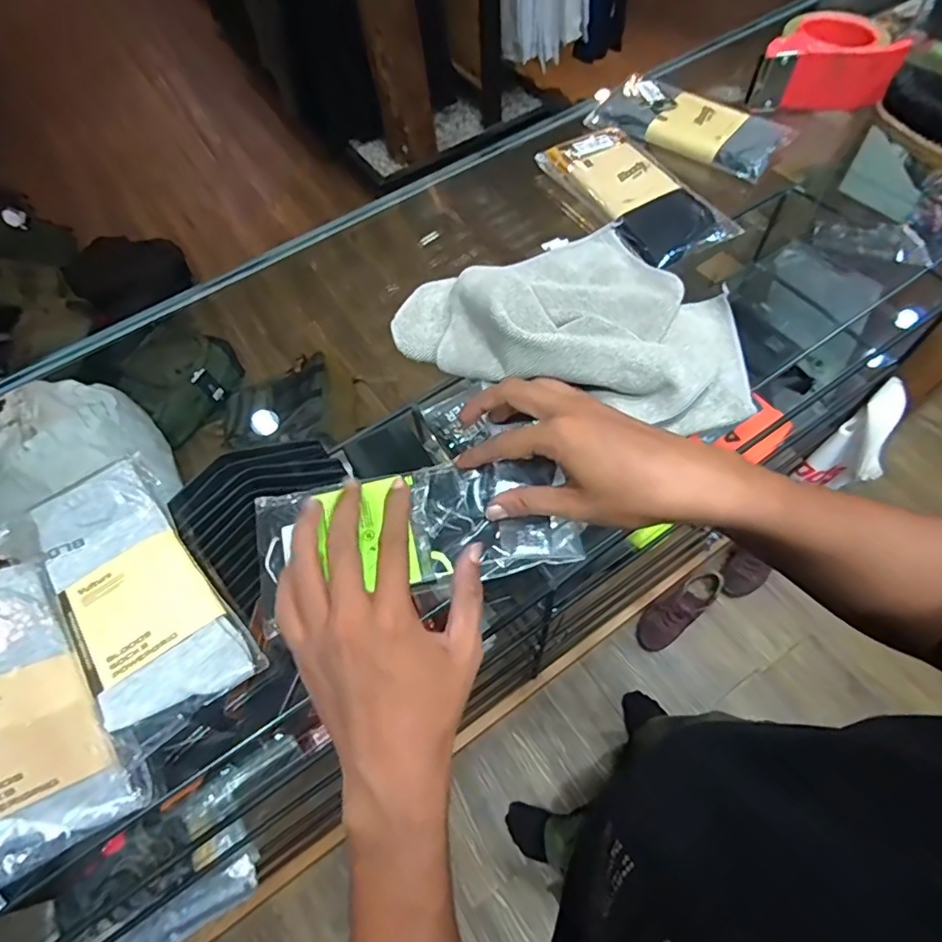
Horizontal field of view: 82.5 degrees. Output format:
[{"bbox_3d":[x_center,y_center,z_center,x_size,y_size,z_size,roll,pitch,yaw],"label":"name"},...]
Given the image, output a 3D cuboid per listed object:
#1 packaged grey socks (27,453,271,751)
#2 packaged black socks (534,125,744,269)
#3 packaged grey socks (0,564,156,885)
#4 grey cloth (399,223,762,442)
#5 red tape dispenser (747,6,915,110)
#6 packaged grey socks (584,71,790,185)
[{"bbox_3d":[-0.226,0.077,0.360,0.087,0.016,0.195,-37,65,-15],"label":"packaged grey socks"},{"bbox_3d":[0.157,-0.280,0.527,0.096,0.023,0.207,-28,63,-11],"label":"packaged black socks"},{"bbox_3d":[-0.272,0.134,0.313,0.087,0.019,0.181,-21,61,-46],"label":"packaged grey socks"},{"bbox_3d":[0.083,-0.145,0.431,0.274,0.076,0.201,9,63,9],"label":"grey cloth"},{"bbox_3d":[0.382,-0.434,0.577,0.134,0.055,0.101,20,65,14],"label":"red tape dispenser"},{"bbox_3d":[0.232,-0.371,0.574,0.200,0.030,0.089,34,69,20],"label":"packaged grey socks"}]

